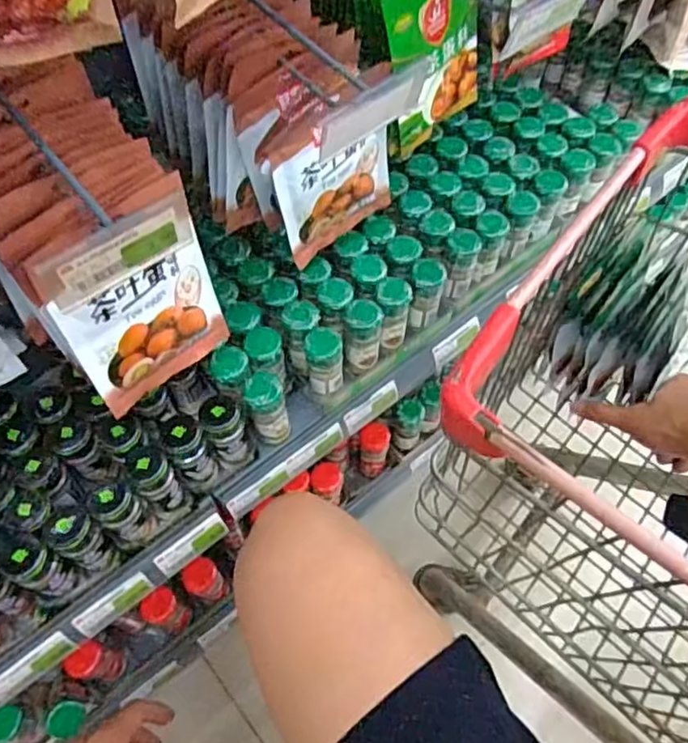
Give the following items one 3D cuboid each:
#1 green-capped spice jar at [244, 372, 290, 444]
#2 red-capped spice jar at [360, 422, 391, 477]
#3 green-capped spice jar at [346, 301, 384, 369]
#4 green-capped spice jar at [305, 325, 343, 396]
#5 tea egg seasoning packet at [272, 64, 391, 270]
[{"bbox_3d":[-0.081,0.042,0.678,0.038,0.096,0.038,0,61,0],"label":"green-capped spice jar"},{"bbox_3d":[0.042,0.111,0.885,0.039,0.105,0.040,0,61,0],"label":"red-capped spice jar"},{"bbox_3d":[0.022,-0.040,0.706,0.039,0.081,0.040,0,61,0],"label":"green-capped spice jar"},{"bbox_3d":[-0.020,-0.009,0.690,0.038,0.088,0.039,0,61,0],"label":"green-capped spice jar"},{"bbox_3d":[-0.006,-0.184,0.587,0.128,0.161,0.015,-37,67,-18],"label":"tea egg seasoning packet"}]

